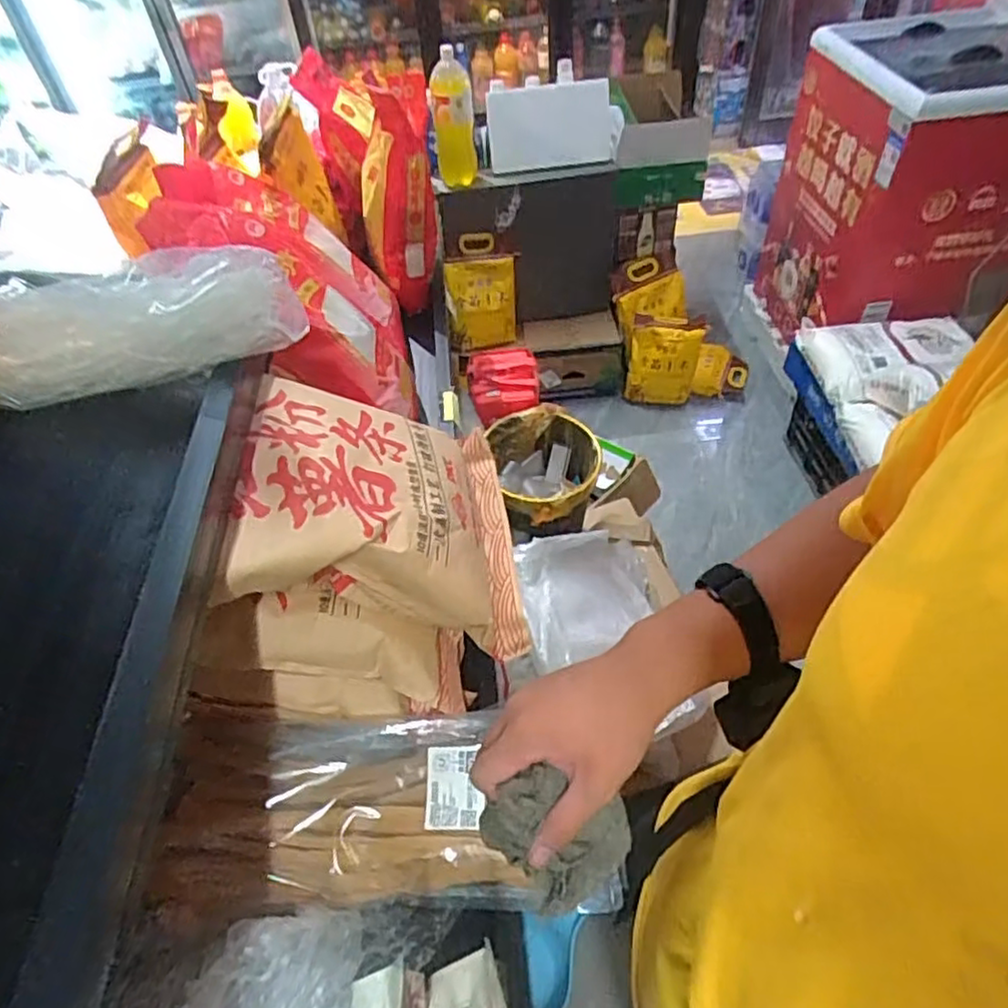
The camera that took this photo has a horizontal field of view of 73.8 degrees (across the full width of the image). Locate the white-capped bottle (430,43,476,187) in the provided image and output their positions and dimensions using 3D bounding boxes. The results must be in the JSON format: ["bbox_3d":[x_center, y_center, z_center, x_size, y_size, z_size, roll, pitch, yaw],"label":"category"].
[{"bbox_3d":[-0.129,-0.972,1.726,0.110,0.322,0.107,-7,49,0],"label":"white-capped bottle"}]

